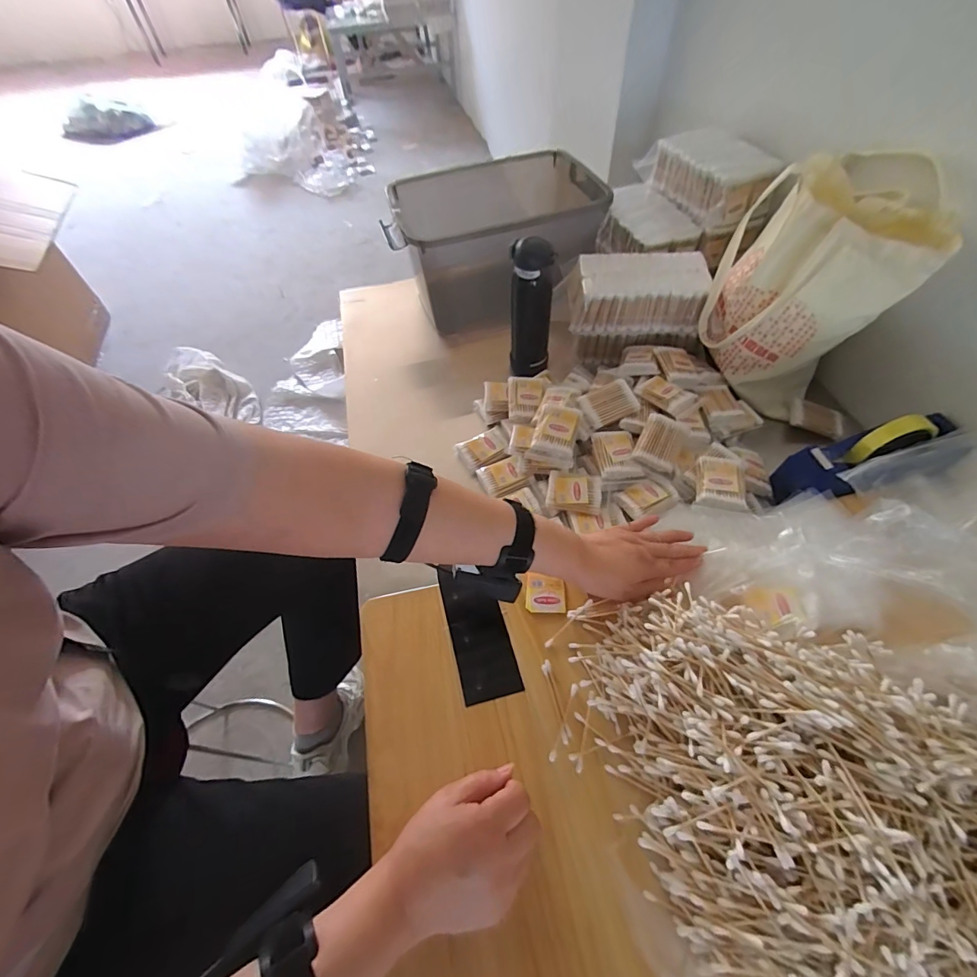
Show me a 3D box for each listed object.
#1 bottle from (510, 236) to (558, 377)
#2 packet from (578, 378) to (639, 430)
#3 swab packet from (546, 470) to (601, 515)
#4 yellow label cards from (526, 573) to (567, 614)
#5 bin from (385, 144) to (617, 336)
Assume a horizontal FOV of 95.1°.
[{"bbox_3d":[0.070,-0.290,0.739,0.068,0.222,0.068,8,55,9],"label":"bottle"},{"bbox_3d":[0.177,-0.126,0.661,0.076,0.011,0.058,-26,75,6],"label":"packet"},{"bbox_3d":[0.120,0.004,0.620,0.072,0.019,0.060,7,55,8],"label":"swab packet"},{"bbox_3d":[0.064,0.118,0.508,0.044,0.004,0.046,-1,54,2],"label":"yellow label cards"},{"bbox_3d":[0.012,-0.482,0.905,0.385,0.232,0.344,-11,55,-5],"label":"bin"}]

